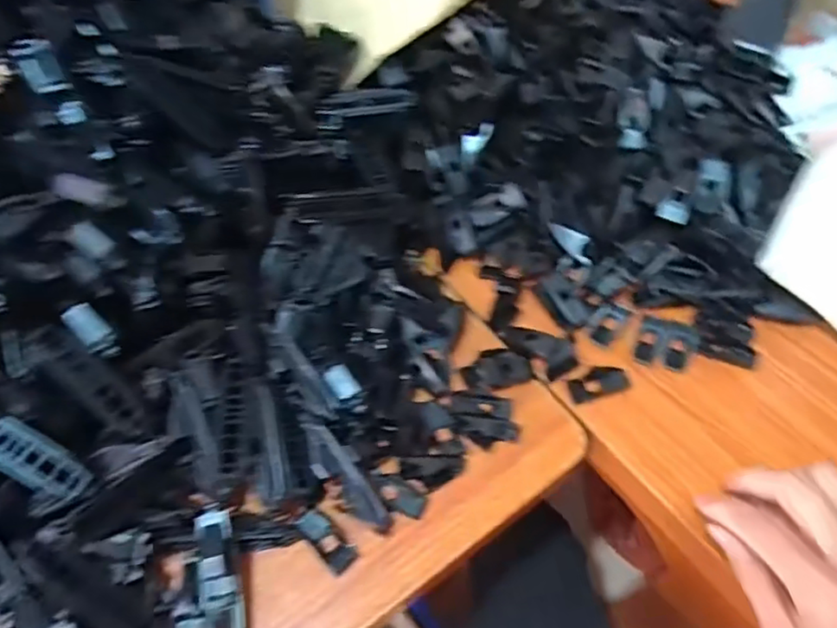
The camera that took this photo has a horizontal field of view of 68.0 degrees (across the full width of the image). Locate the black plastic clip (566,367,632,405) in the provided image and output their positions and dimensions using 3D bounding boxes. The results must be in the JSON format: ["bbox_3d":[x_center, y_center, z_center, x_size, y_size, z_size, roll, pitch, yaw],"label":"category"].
[{"bbox_3d":[0.122,0.046,0.421,0.042,0.009,0.019,-17,58,-9],"label":"black plastic clip"}]

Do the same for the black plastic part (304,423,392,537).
[{"bbox_3d":[-0.041,0.095,0.359,0.016,0.007,0.073,-36,85,-20],"label":"black plastic part"}]

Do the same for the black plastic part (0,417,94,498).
[{"bbox_3d":[-0.201,0.072,0.317,0.067,0.008,0.024,31,59,-9],"label":"black plastic part"}]

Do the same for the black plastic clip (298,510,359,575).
[{"bbox_3d":[-0.053,0.132,0.363,0.017,0.010,0.038,-39,63,-21],"label":"black plastic clip"}]

